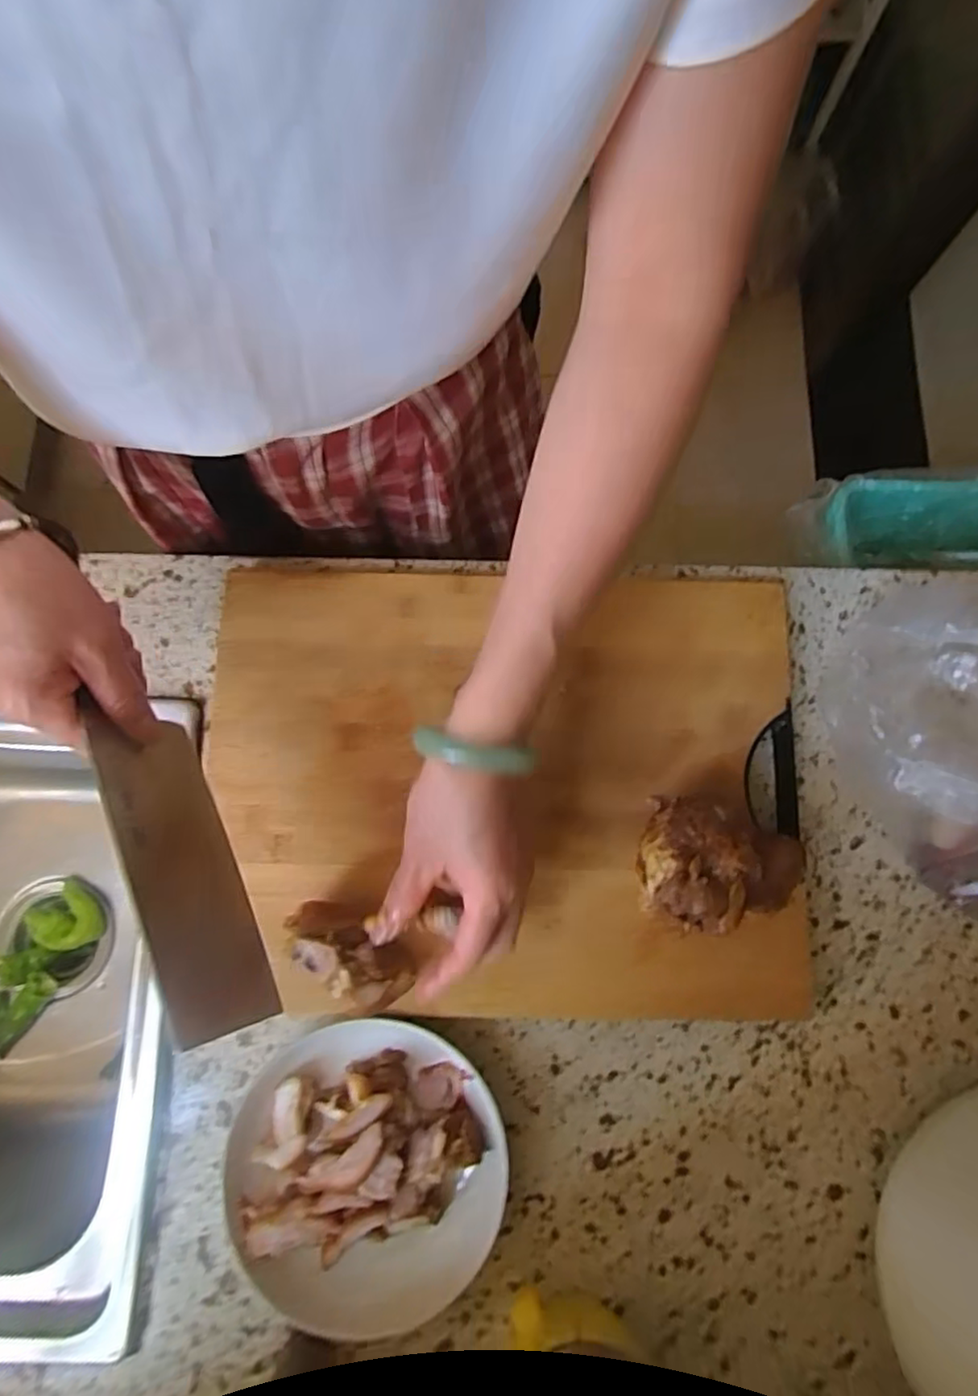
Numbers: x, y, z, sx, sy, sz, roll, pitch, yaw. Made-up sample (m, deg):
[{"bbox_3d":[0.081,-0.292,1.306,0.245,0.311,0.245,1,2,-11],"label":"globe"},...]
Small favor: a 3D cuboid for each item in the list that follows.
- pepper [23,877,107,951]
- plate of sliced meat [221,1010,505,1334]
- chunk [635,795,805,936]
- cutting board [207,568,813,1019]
[{"bbox_3d":[-0.415,0.218,0.628,0.059,0.027,0.065,-41,81,-6],"label":"pepper"},{"bbox_3d":[-0.073,0.284,0.391,0.158,0.036,0.152,0,79,-1],"label":"plate of sliced meat"},{"bbox_3d":[0.138,0.105,0.391,0.094,0.060,0.077,15,80,4],"label":"chunk"},{"bbox_3d":[0.010,0.057,0.436,0.385,0.035,0.295,1,79,-1],"label":"cutting board"}]

